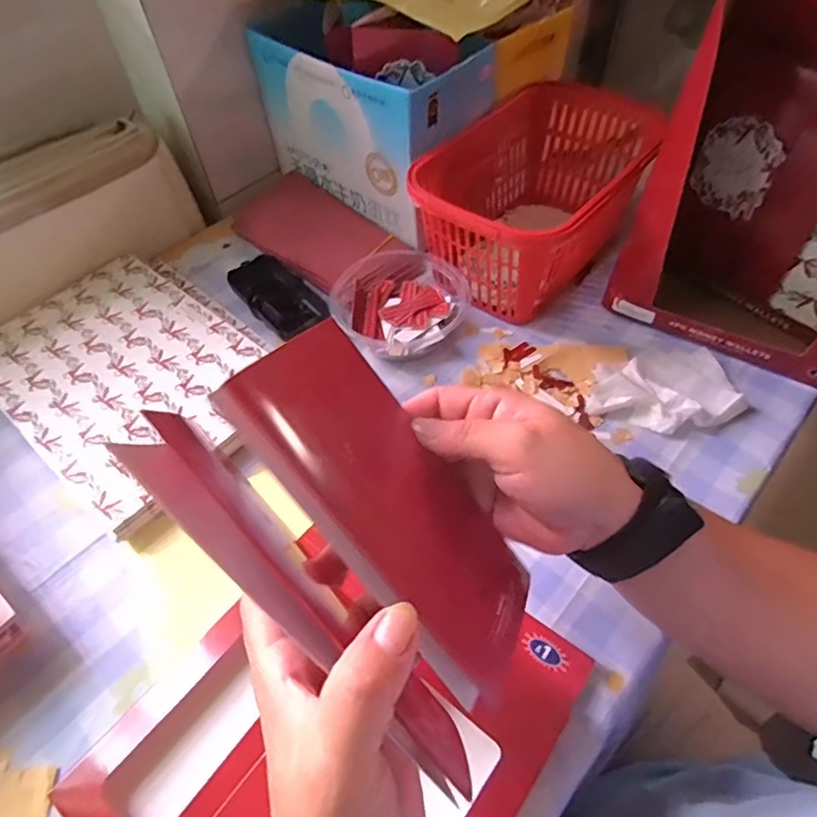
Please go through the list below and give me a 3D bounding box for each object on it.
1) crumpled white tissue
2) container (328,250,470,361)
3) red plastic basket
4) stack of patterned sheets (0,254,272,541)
[{"bbox_3d":[0.200,-0.012,0.428,0.115,0.018,0.076,-18,55,-10],"label":"crumpled white tissue"},{"bbox_3d":[-0.008,-0.096,0.484,0.104,0.032,0.113,-1,54,2],"label":"container"},{"bbox_3d":[0.110,-0.182,0.491,0.149,0.106,0.221,32,61,23],"label":"red plastic basket"},{"bbox_3d":[-0.233,-0.035,0.463,0.259,0.017,0.189,37,63,26],"label":"stack of patterned sheets"}]

